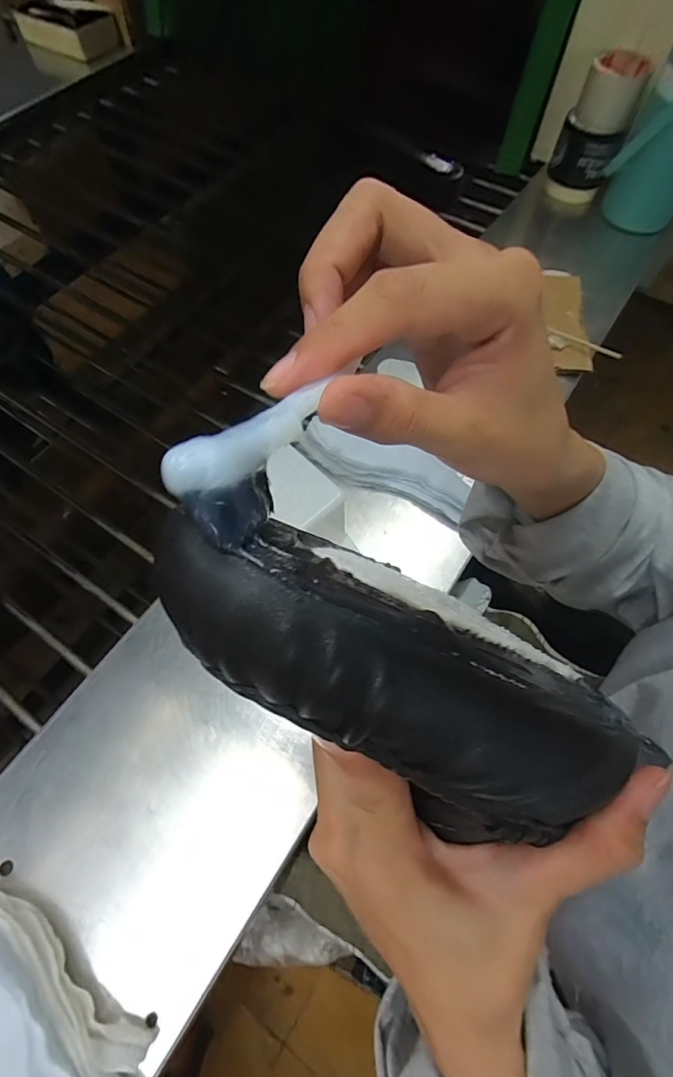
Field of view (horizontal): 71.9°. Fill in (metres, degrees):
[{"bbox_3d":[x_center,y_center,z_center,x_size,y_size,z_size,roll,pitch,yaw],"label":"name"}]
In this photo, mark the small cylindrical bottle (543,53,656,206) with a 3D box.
[{"bbox_3d":[0.401,-0.635,0.738,0.092,0.174,0.086,19,66,10],"label":"small cylindrical bottle"}]

